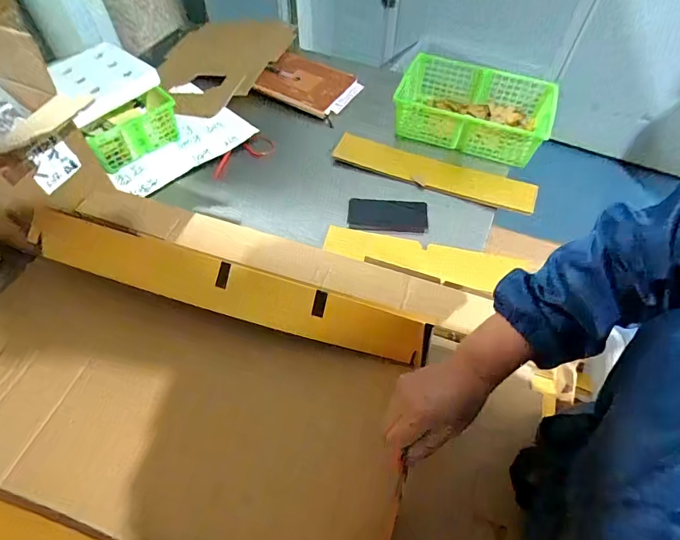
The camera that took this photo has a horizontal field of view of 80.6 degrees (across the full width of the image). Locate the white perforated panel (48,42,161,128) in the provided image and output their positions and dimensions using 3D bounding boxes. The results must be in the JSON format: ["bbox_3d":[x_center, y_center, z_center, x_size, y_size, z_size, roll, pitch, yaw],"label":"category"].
[{"bbox_3d":[-0.507,-0.419,0.859,0.192,0.033,0.140,-30,89,-7],"label":"white perforated panel"}]

